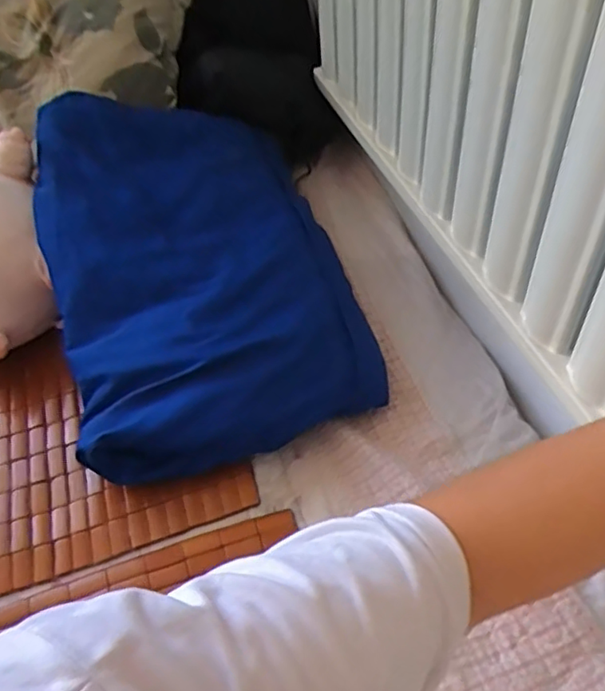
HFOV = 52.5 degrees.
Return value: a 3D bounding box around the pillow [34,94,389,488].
[{"bbox_3d":[-0.156,-0.142,0.842,0.381,0.098,0.606,-15,63,-11],"label":"pillow"}]

